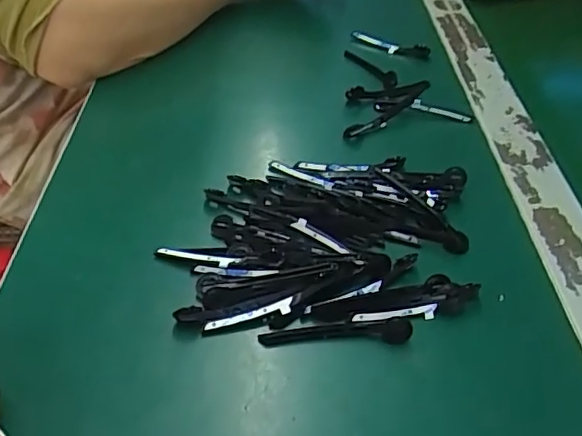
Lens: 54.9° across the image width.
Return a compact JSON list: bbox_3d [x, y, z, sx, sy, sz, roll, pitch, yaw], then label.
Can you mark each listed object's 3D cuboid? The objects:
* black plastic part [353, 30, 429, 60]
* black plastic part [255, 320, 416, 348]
[{"bbox_3d":[0.088,-0.154,0.492,0.073,0.012,0.008,23,46,18],"label":"black plastic part"},{"bbox_3d":[0.022,0.057,0.279,0.074,0.010,0.010,0,43,-1],"label":"black plastic part"}]

